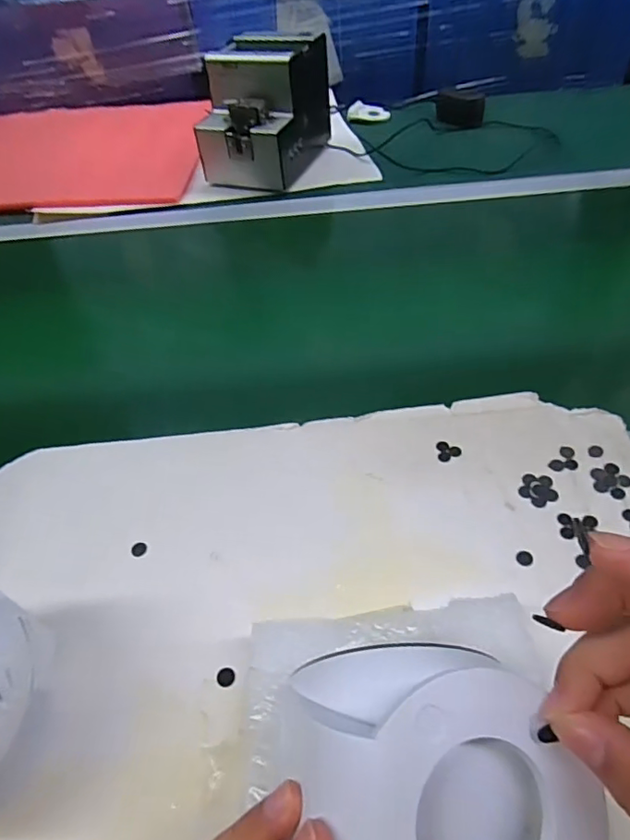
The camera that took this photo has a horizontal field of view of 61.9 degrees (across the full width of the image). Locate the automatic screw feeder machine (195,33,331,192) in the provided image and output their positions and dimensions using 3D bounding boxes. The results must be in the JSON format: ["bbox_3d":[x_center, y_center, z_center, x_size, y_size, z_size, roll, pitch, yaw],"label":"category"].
[{"bbox_3d":[-0.071,-0.433,0.740,0.127,0.146,0.180,14,50,15],"label":"automatic screw feeder machine"}]

